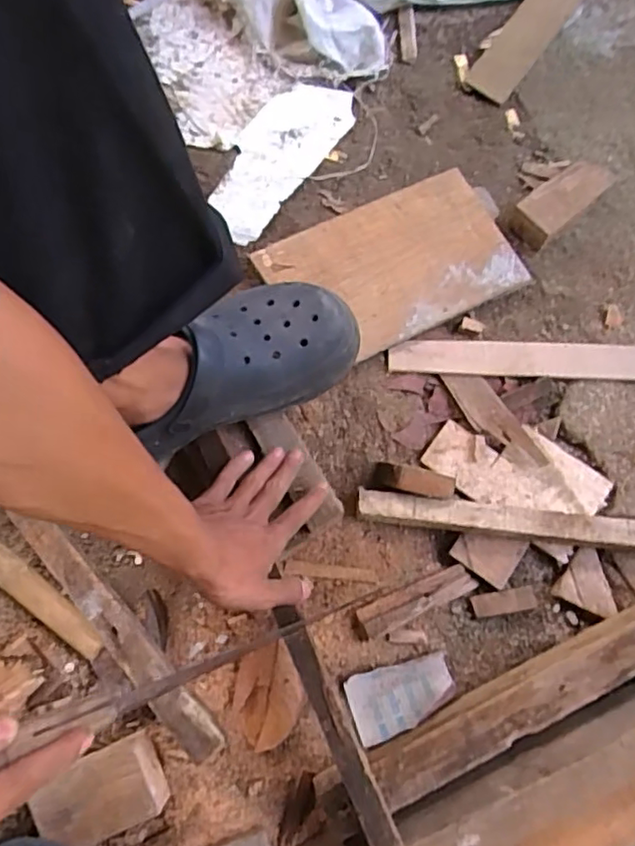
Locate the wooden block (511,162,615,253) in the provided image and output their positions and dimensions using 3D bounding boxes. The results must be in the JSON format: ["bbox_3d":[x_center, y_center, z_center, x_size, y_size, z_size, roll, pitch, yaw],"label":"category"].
[{"bbox_3d":[0.280,-0.257,0.720,0.122,0.045,0.053,-41,79,-13],"label":"wooden block"}]

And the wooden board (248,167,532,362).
[{"bbox_3d":[0.086,-0.177,0.703,0.261,0.016,0.172,-26,76,-10],"label":"wooden board"}]

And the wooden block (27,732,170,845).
[{"bbox_3d":[-0.184,0.314,0.526,0.102,0.037,0.065,-23,75,-9],"label":"wooden block"}]

